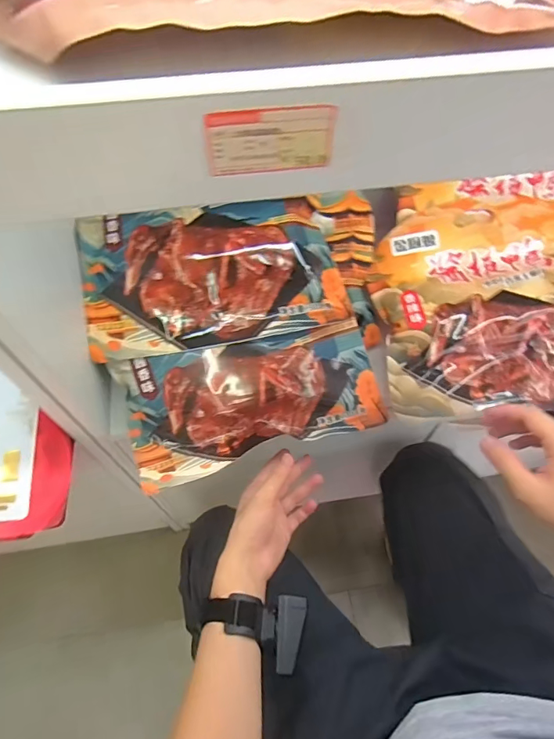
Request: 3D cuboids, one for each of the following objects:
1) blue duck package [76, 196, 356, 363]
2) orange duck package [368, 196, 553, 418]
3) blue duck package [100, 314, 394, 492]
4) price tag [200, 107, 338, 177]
[{"bbox_3d":[-0.077,-0.112,0.539,0.303,0.032,0.163,-8,96,0],"label":"blue duck package"},{"bbox_3d":[0.299,-0.086,0.577,0.330,0.073,0.276,-4,61,-2],"label":"orange duck package"},{"bbox_3d":[-0.028,0.033,0.547,0.303,0.041,0.142,-14,93,-6],"label":"blue duck package"},{"bbox_3d":[-0.003,-0.128,0.255,0.071,0.036,0.004,-9,61,-5],"label":"price tag"}]

